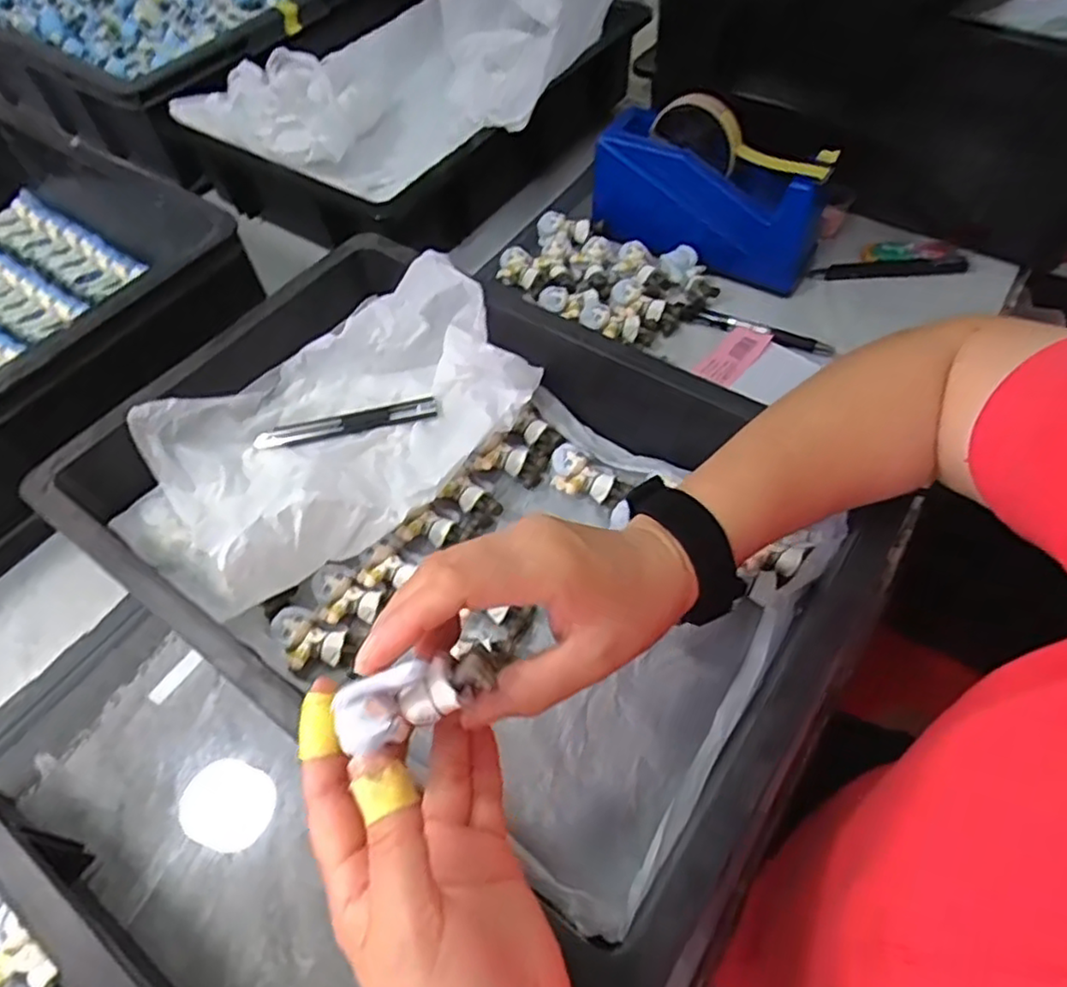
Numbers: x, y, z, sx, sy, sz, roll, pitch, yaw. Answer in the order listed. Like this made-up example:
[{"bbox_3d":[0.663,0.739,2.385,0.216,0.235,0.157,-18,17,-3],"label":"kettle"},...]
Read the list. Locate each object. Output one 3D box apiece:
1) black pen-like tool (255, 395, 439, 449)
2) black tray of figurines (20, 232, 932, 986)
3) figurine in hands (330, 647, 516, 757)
[{"bbox_3d":[-0.142,-0.053,0.514,0.138,0.010,0.019,-9,56,-3],"label":"black pen-like tool"},{"bbox_3d":[-0.049,0.015,0.441,0.450,0.090,0.309,29,62,21],"label":"black tray of figurines"},{"bbox_3d":[-0.040,0.073,0.249,0.064,0.020,0.020,-23,58,-6],"label":"figurine in hands"}]

